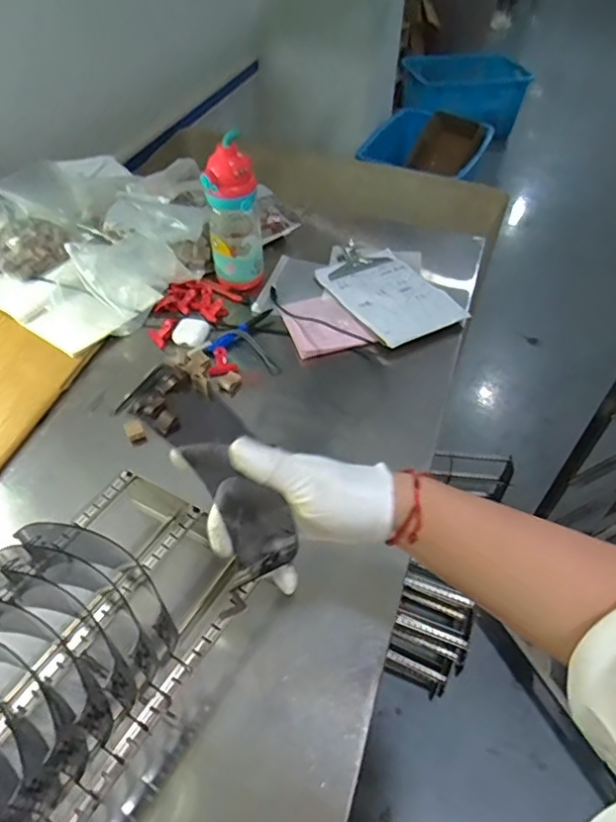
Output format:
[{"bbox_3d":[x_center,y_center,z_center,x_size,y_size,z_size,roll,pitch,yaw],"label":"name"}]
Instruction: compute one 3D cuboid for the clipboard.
[{"bbox_3d":[0.118,-0.183,0.841,0.142,0.021,0.220,-23,52,-21],"label":"clipboard"}]

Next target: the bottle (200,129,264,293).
[{"bbox_3d":[-0.107,-0.280,0.803,0.080,0.201,0.063,-9,48,-9],"label":"bottle"}]

